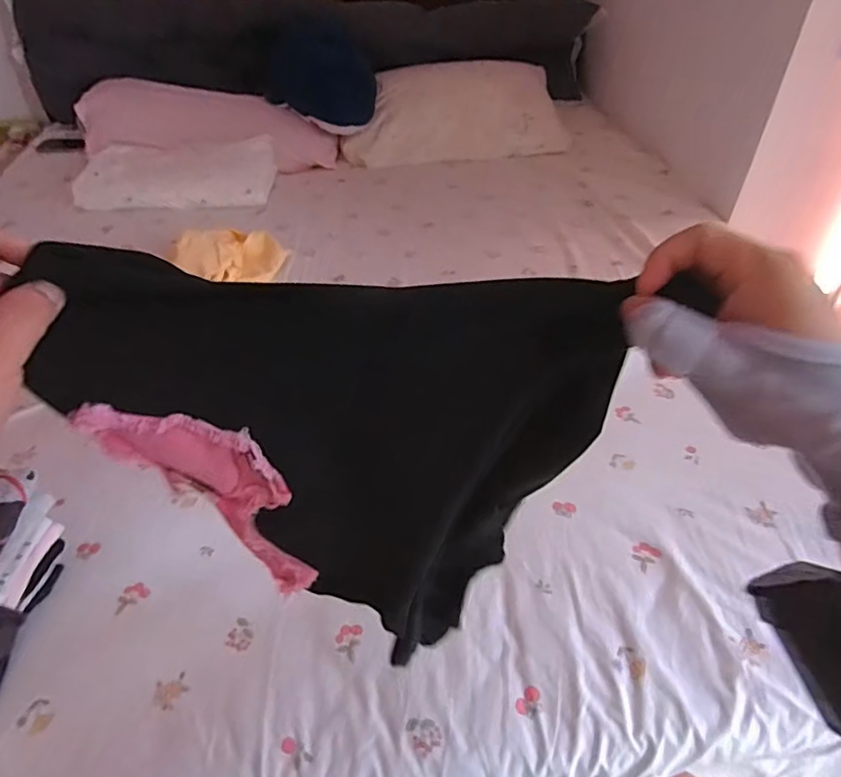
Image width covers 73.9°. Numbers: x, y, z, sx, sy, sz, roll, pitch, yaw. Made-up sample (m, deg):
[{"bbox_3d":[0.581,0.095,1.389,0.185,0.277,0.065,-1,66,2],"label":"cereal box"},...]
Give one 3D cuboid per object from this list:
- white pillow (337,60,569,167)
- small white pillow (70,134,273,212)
[{"bbox_3d":[0.093,-0.830,1.665,0.636,0.189,0.332,-1,43,2],"label":"white pillow"},{"bbox_3d":[-0.626,-0.549,1.443,0.479,0.080,0.258,-7,73,-6],"label":"small white pillow"}]

